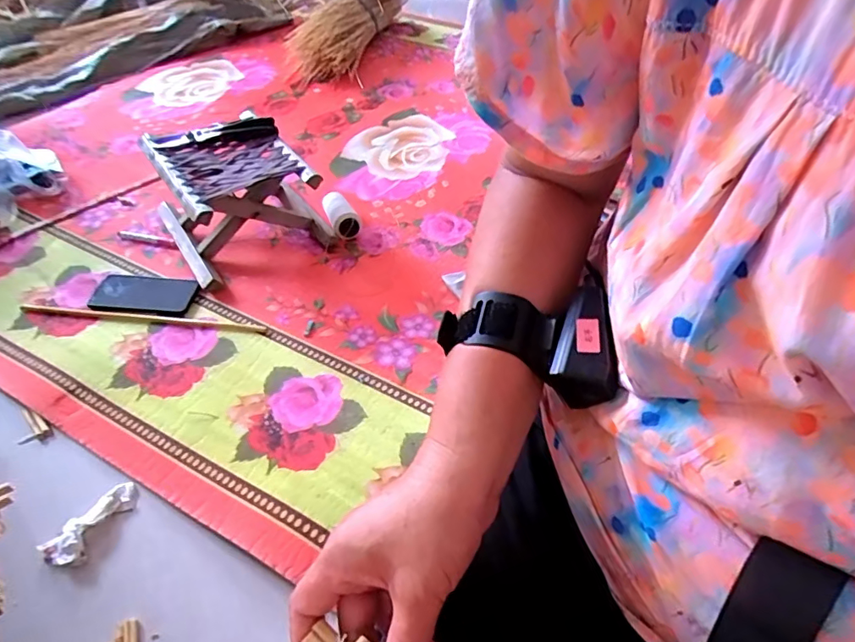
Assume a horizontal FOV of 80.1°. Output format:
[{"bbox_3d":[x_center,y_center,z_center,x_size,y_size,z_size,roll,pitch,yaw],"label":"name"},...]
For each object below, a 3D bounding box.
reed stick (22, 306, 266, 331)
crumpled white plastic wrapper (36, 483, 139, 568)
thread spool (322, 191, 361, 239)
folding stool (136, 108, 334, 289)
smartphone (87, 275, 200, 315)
[{"bbox_3d":[-0.453,-0.005,0.811,0.382,0.004,0.018,5,49,2],"label":"reed stick"},{"bbox_3d":[-0.398,0.237,0.603,0.046,0.017,0.107,26,53,19],"label":"crumpled white plastic wrapper"},{"bbox_3d":[-0.167,-0.208,0.989,0.055,0.062,0.098,-20,53,-19],"label":"thread spool"},{"bbox_3d":[-0.340,-0.232,0.924,0.262,0.174,0.262,-25,55,-22],"label":"folding stool"},{"bbox_3d":[-0.476,-0.044,0.852,0.167,0.008,0.076,4,49,1],"label":"smartphone"}]

